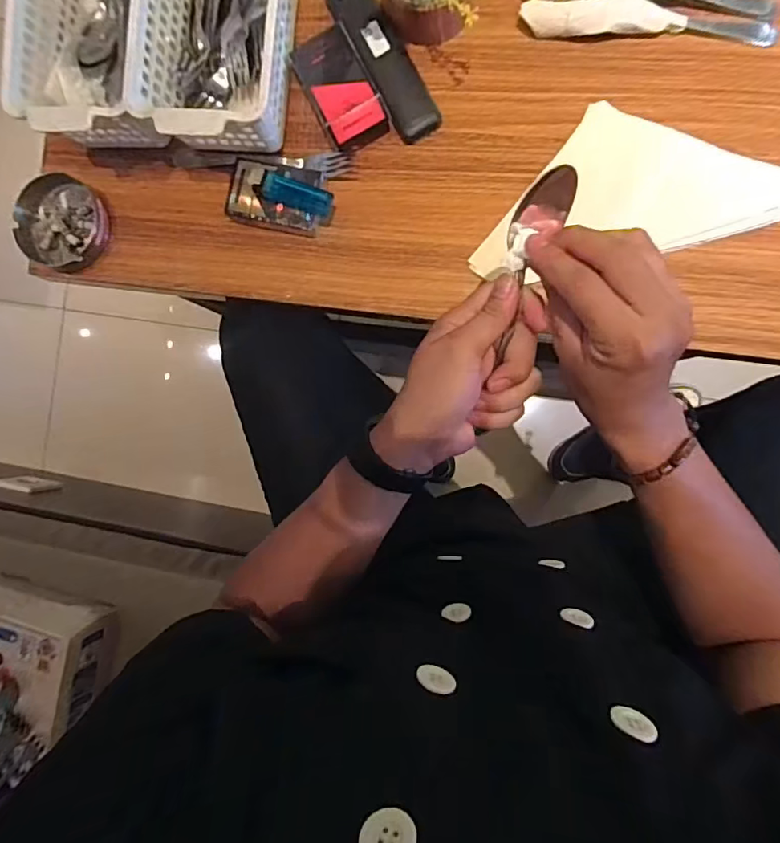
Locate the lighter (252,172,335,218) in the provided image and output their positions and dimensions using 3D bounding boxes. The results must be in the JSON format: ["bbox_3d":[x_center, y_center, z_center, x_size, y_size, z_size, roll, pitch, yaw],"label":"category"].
[{"bbox_3d":[-0.090,-0.214,0.487,0.073,0.012,0.024,15,92,-4],"label":"lighter"}]

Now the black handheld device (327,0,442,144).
[{"bbox_3d":[-0.009,-0.347,0.486,0.044,0.022,0.168,-29,86,8],"label":"black handheld device"}]

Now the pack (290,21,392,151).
[{"bbox_3d":[-0.047,-0.315,0.485,0.057,0.024,0.107,-26,86,8],"label":"pack"}]

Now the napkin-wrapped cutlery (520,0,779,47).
[{"bbox_3d":[0.220,-0.346,0.448,0.206,0.025,0.027,10,91,9],"label":"napkin-wrapped cutlery"}]

